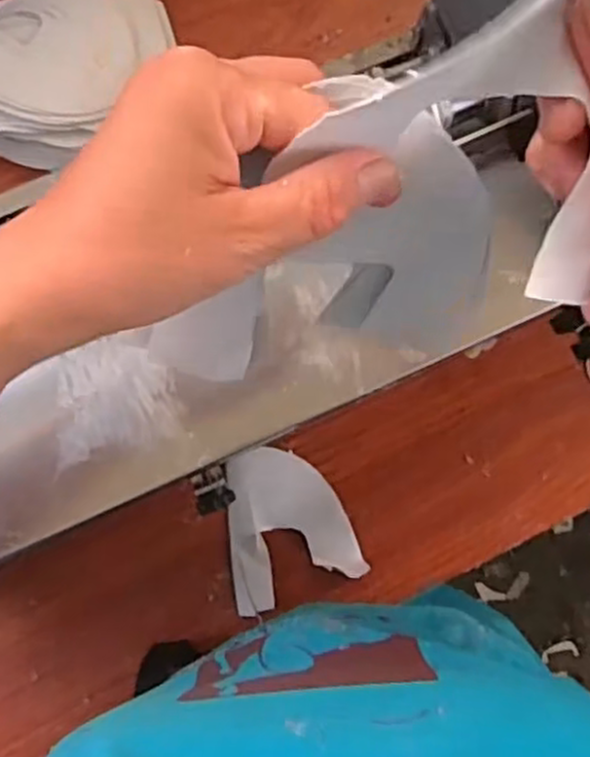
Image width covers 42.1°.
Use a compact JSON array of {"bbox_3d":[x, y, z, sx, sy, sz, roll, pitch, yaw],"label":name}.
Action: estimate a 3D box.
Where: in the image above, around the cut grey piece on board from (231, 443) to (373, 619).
[{"bbox_3d":[-0.006,0.113,0.596,0.098,0.008,0.119,-12,84,-5],"label":"cut grey piece on board"}]

